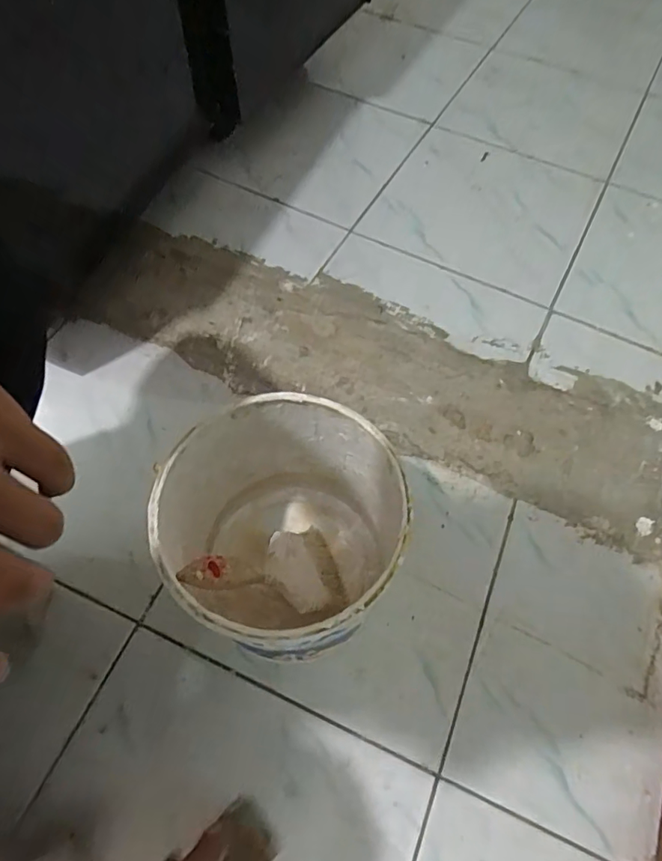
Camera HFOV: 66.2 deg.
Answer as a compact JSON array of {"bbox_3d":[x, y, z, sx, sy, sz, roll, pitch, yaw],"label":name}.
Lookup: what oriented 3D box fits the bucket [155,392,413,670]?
[{"bbox_3d":[-0.035,0.094,0.432,0.176,0.185,0.173,0,61,0],"label":"bucket"}]

